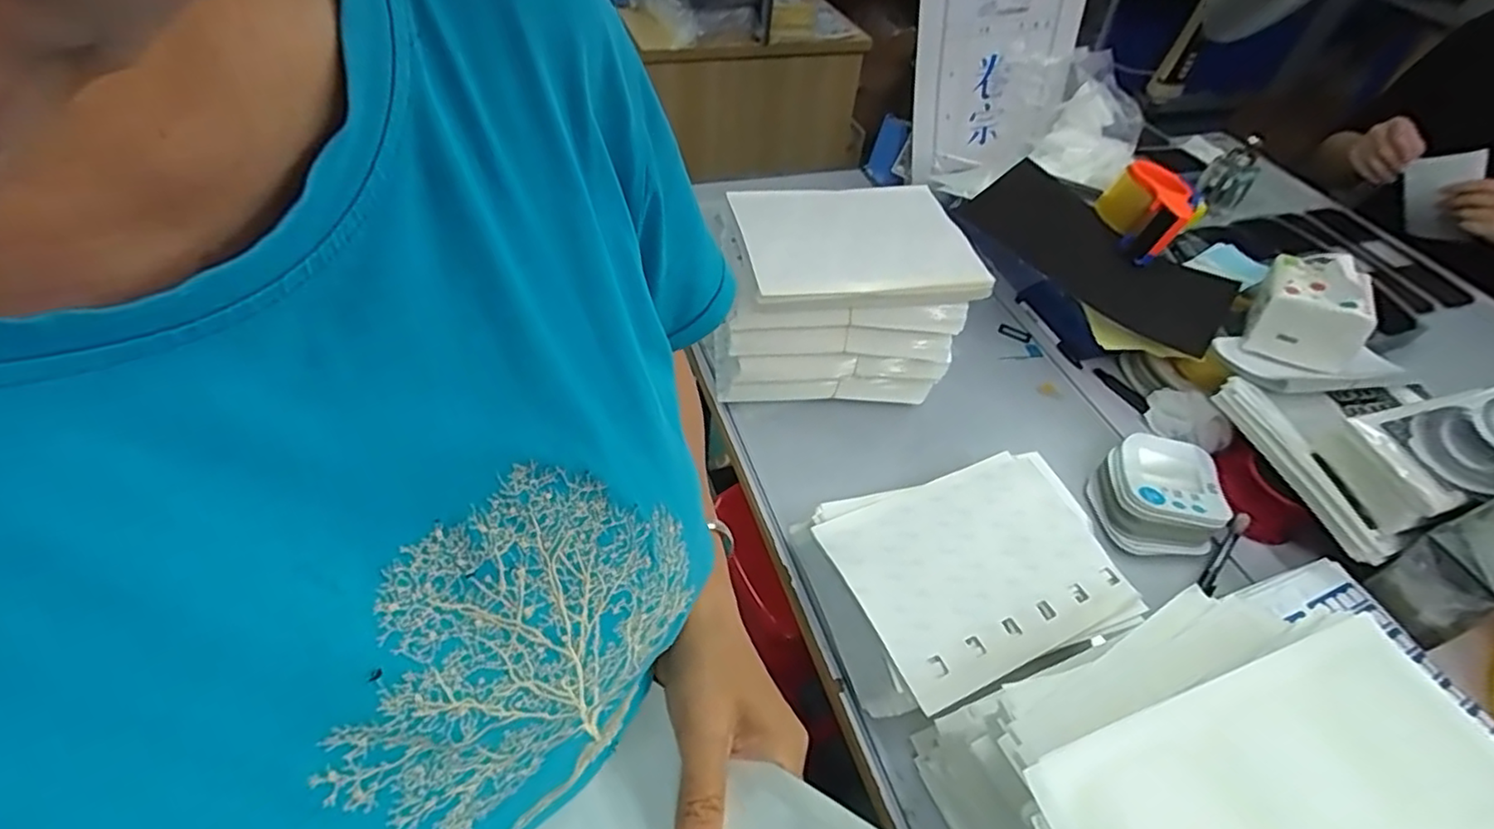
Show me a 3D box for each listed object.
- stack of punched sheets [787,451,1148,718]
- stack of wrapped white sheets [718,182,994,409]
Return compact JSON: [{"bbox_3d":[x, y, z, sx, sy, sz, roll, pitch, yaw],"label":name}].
[{"bbox_3d":[0.189,0.131,0.566,0.253,0.043,0.181,-13,51,-17],"label":"stack of punched sheets"},{"bbox_3d":[0.096,-0.117,0.680,0.220,0.173,0.152,0,48,-7],"label":"stack of wrapped white sheets"}]

